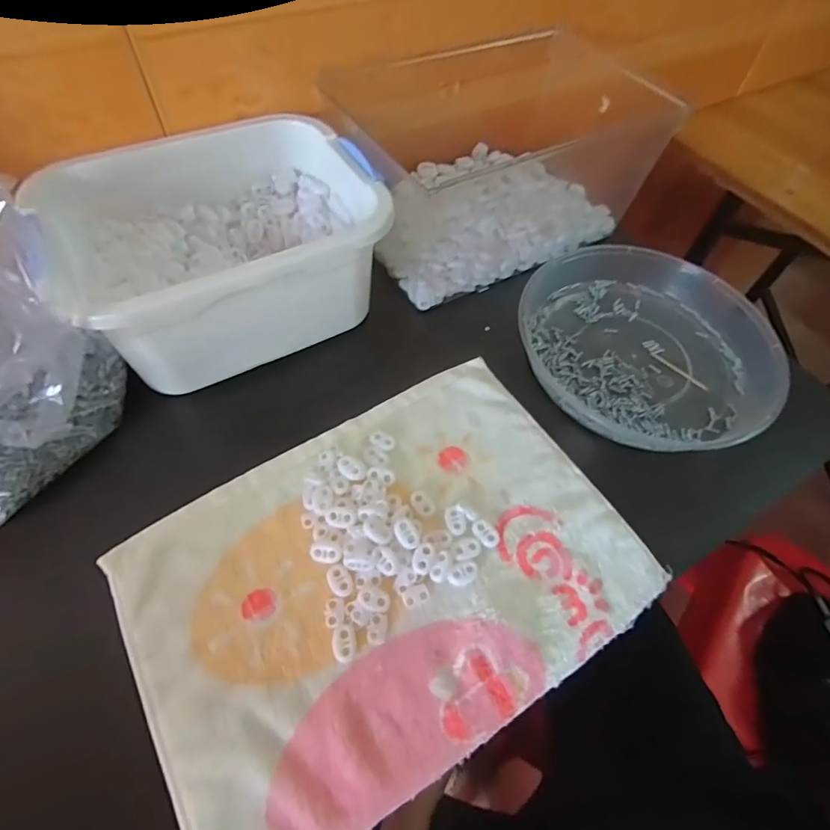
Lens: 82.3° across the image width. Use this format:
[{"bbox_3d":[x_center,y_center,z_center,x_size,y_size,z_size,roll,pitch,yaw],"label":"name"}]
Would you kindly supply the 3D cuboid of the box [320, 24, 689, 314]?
[{"bbox_3d":[0.082,-0.270,0.504,0.290,0.127,0.203,-25,62,-19],"label":"box"}]

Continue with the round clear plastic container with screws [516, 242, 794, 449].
[{"bbox_3d":[0.215,-0.067,0.448,0.235,0.040,0.221,36,62,17],"label":"round clear plastic container with screws"}]

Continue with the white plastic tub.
[{"bbox_3d":[-0.161,-0.144,0.410,0.245,0.108,0.193,-25,62,-19],"label":"white plastic tub"}]

